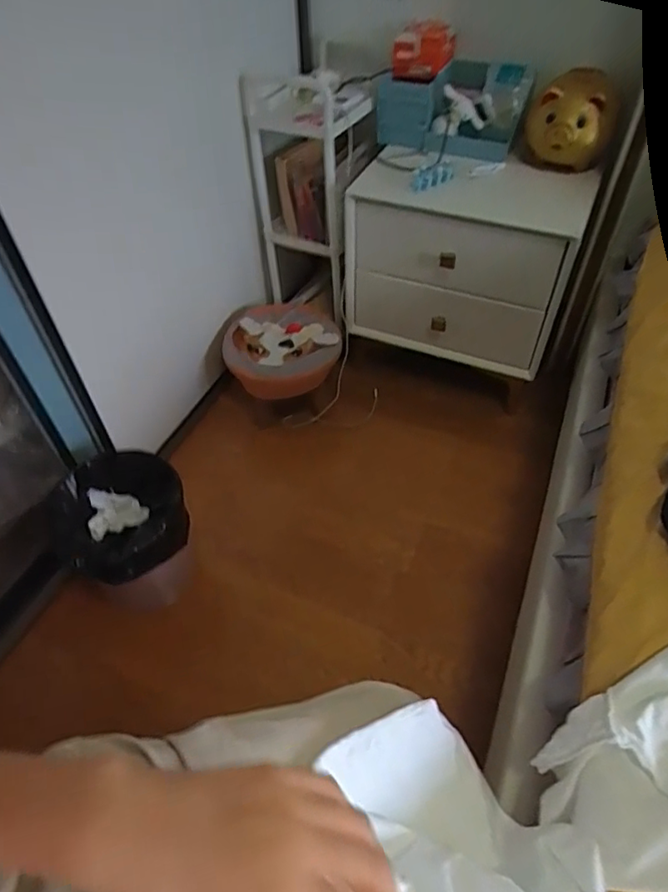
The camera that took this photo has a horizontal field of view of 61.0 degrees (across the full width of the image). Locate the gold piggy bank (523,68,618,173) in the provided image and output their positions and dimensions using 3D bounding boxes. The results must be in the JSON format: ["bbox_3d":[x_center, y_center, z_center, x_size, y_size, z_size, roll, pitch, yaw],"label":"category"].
[{"bbox_3d":[0.453,-0.627,1.084,0.161,0.152,0.144,9,50,9],"label":"gold piggy bank"}]

